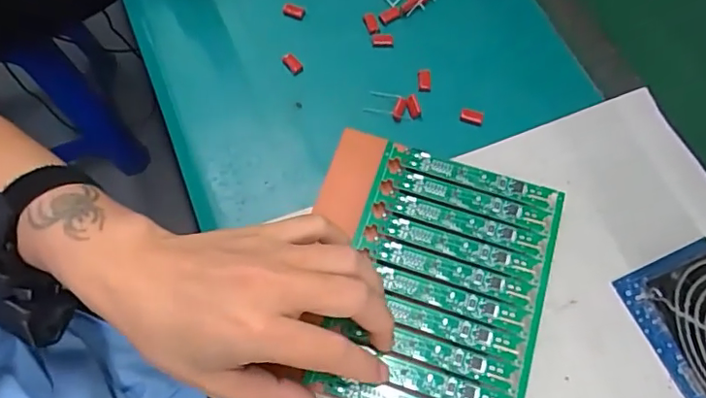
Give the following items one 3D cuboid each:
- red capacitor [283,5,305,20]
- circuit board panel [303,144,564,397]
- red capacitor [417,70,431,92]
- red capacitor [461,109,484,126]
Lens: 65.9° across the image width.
[{"bbox_3d":[-0.046,-0.147,0.426,0.017,0.009,0.009,15,68,7],"label":"red capacitor"},{"bbox_3d":[0.057,0.051,0.333,0.116,0.004,0.163,17,68,7],"label":"circuit board panel"},{"bbox_3d":[0.053,-0.088,0.404,0.010,0.004,0.019,3,67,1],"label":"red capacitor"},{"bbox_3d":[0.085,-0.059,0.391,0.016,0.004,0.009,18,68,8],"label":"red capacitor"}]

